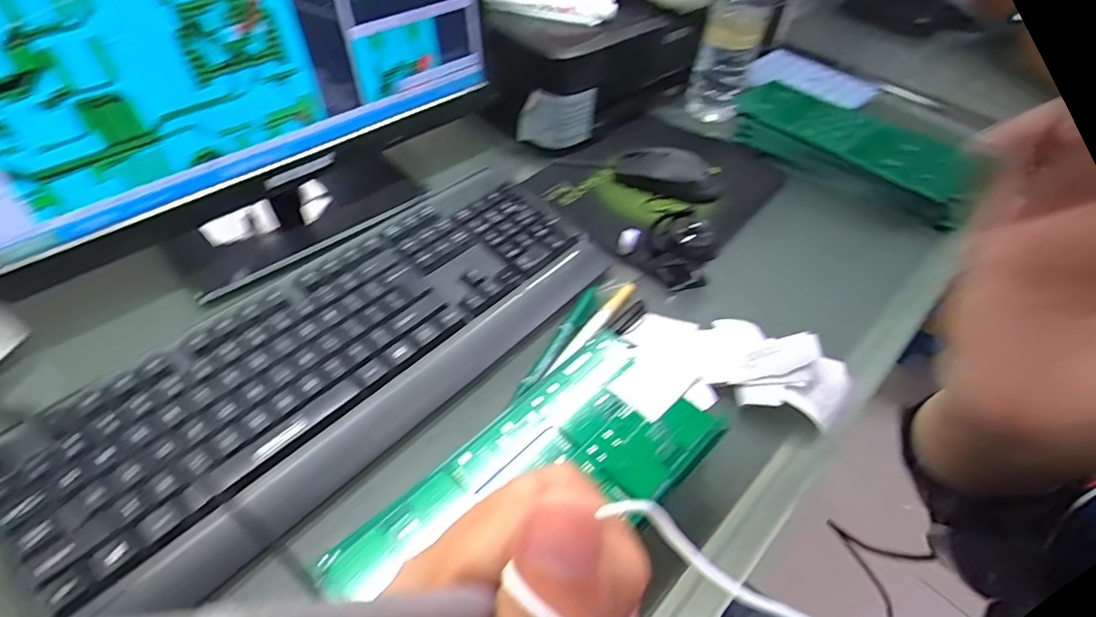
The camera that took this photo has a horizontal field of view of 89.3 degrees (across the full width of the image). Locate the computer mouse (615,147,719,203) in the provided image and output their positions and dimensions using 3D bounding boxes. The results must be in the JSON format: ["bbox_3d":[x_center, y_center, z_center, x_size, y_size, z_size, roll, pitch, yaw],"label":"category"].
[{"bbox_3d":[0.129,-0.147,0.592,0.107,0.036,0.052,18,49,12],"label":"computer mouse"}]

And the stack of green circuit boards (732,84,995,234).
[{"bbox_3d":[0.331,-0.181,0.606,0.259,0.051,0.104,35,54,25],"label":"stack of green circuit boards"}]

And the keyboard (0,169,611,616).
[{"bbox_3d":[-0.138,0.028,0.407,0.161,0.035,0.423,36,55,25],"label":"keyboard"}]

